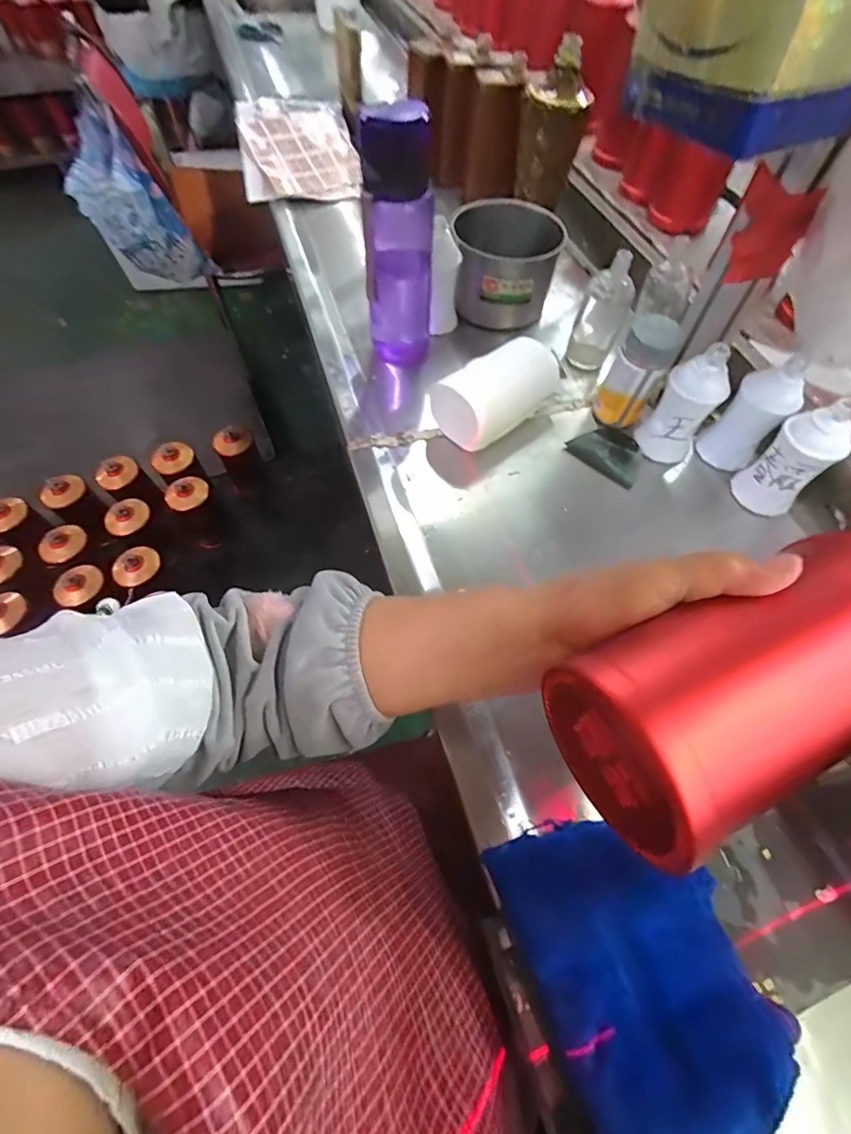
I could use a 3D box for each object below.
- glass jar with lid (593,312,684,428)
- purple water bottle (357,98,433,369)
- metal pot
[{"bbox_3d":[0.223,-0.204,0.499,0.056,0.109,0.048,24,64,12],"label":"glass jar with lid"},{"bbox_3d":[-0.028,-0.323,0.499,0.071,0.235,0.065,-3,61,-2],"label":"purple water bottle"},{"bbox_3d":[0.102,-0.385,0.614,0.133,0.098,0.124,0,61,0],"label":"metal pot"}]

